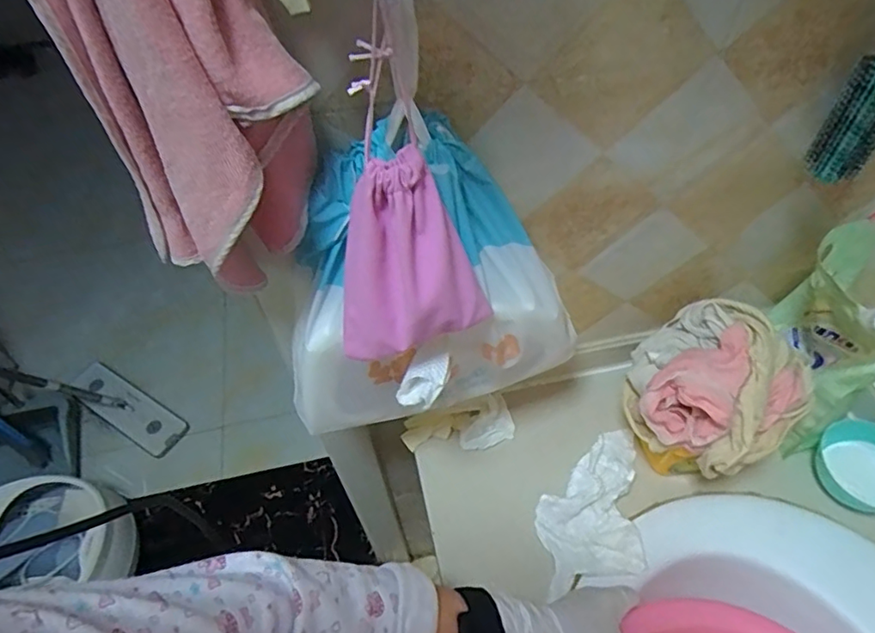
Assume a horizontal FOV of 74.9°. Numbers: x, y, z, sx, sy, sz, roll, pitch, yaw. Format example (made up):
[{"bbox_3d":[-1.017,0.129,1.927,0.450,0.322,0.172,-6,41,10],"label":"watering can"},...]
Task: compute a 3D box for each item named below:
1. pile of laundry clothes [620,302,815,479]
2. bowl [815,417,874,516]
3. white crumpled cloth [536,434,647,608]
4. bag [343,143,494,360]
[{"bbox_3d":[0.276,0.068,0.567,0.155,0.100,0.145,-1,54,2],"label":"pile of laundry clothes"},{"bbox_3d":[0.485,0.172,0.648,0.093,0.044,0.100,-1,54,2],"label":"bowl"},{"bbox_3d":[0.170,0.209,0.639,0.110,0.020,0.182,4,54,6],"label":"white crumpled cloth"},{"bbox_3d":[-0.024,-0.038,0.379,0.094,0.136,0.037,-10,30,6],"label":"bag"}]

